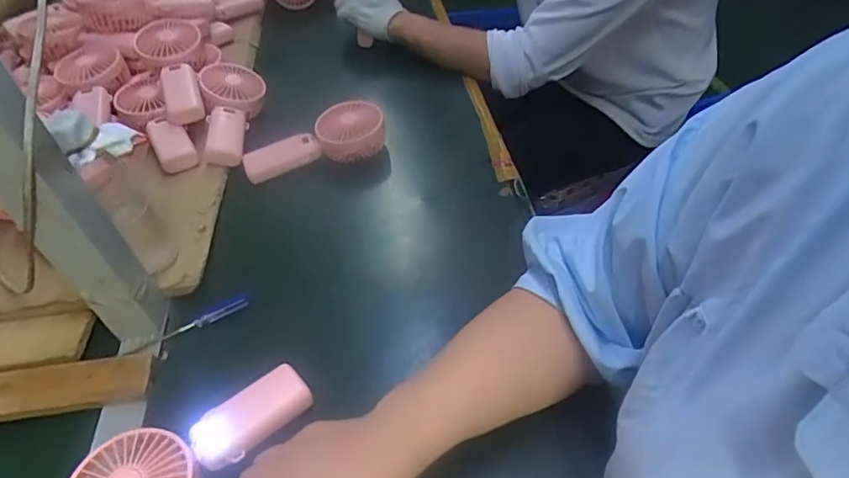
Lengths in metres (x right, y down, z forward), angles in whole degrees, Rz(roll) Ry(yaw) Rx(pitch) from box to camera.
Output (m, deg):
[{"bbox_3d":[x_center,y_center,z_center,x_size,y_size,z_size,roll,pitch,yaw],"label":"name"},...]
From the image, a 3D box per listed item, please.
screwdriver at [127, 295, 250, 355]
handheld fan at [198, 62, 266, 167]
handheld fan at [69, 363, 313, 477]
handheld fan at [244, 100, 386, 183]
[{"bbox_3d":[-0.227,0.085,0.512,0.114,0.014,0.013,-25,47,-17],"label":"screwdriver"},{"bbox_3d":[-0.254,-0.170,0.699,0.083,0.050,0.180,-12,45,-5],"label":"handheld fan"},{"bbox_3d":[-0.177,0.161,0.408,0.085,0.035,0.178,30,56,32],"label":"handheld fan"},{"bbox_3d":[-0.140,-0.126,0.675,0.182,0.044,0.073,-16,45,-9],"label":"handheld fan"}]

